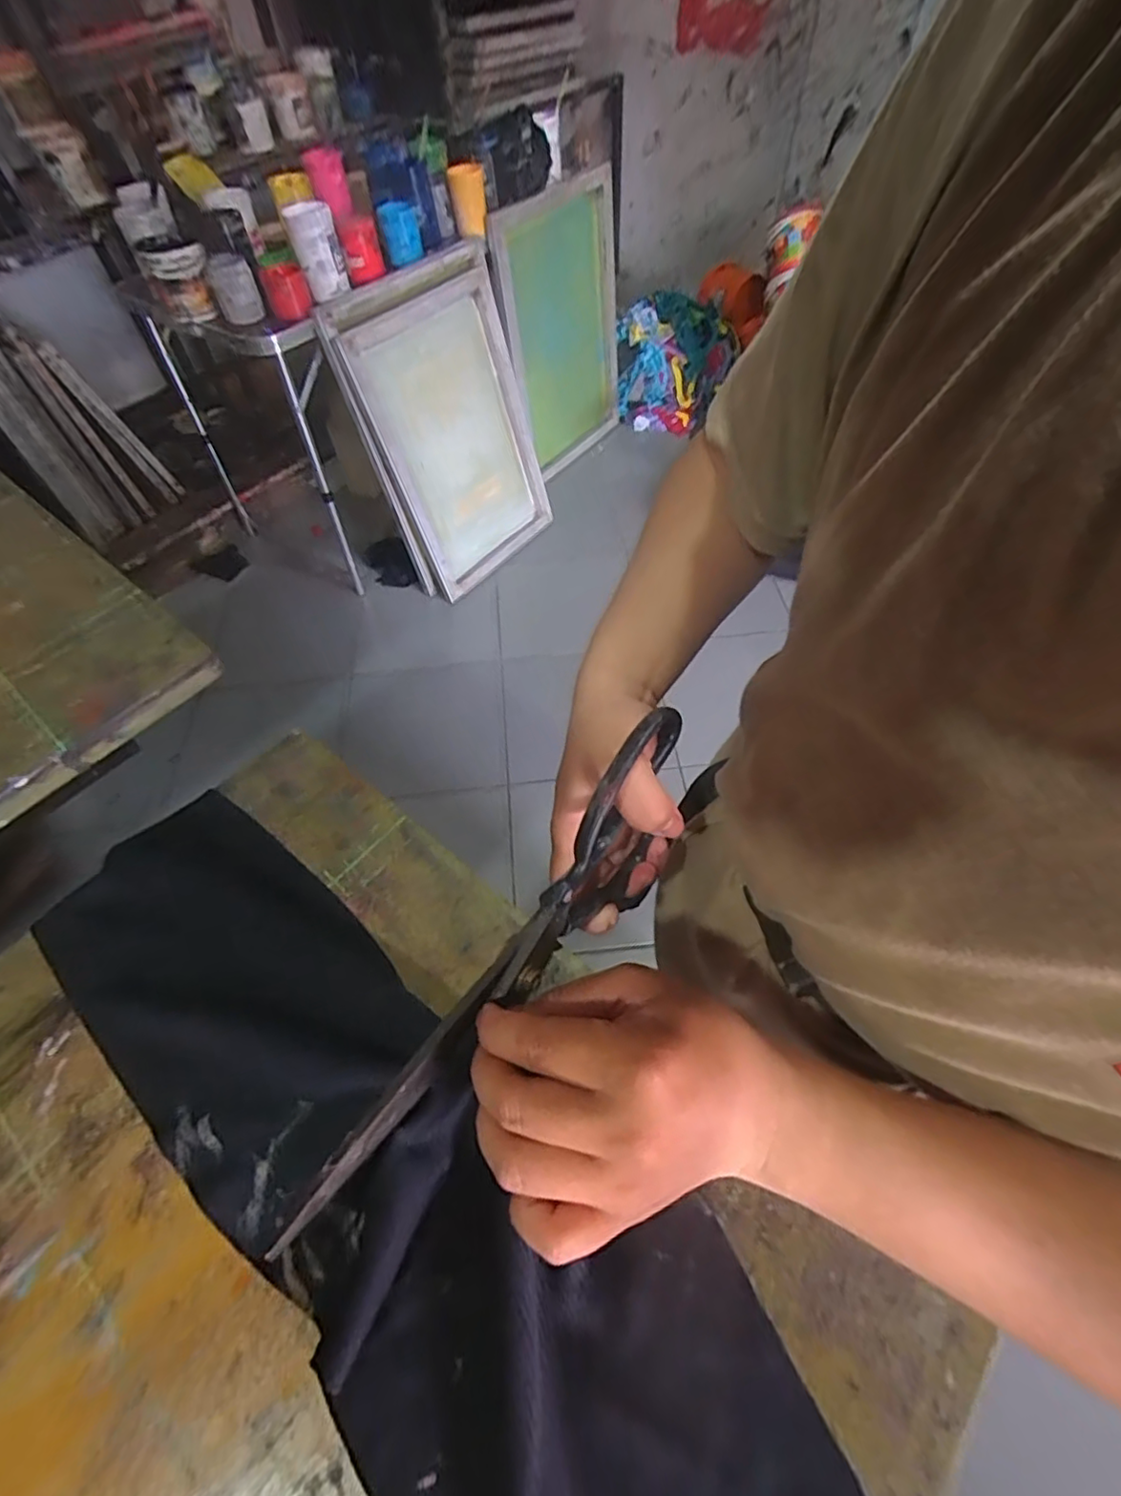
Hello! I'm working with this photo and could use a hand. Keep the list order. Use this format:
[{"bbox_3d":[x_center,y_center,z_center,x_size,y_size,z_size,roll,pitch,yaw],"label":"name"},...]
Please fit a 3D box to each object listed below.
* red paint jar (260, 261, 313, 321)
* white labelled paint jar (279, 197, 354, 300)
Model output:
[{"bbox_3d":[-0.581,-0.969,1.291,0.090,0.089,0.084,-13,56,-5],"label":"red paint jar"},{"bbox_3d":[-0.516,-1.057,1.292,0.095,0.162,0.087,-16,57,-7],"label":"white labelled paint jar"}]

